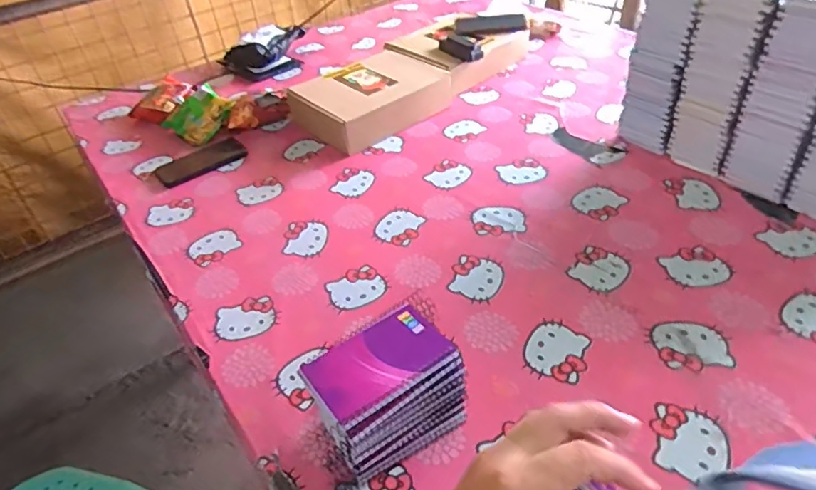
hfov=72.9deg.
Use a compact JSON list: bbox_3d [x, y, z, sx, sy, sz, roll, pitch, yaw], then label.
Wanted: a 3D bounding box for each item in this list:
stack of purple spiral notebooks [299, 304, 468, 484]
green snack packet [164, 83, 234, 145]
[{"bbox_3d":[-0.019,0.154,0.560,0.140,0.120,0.096,-24,43,-19],"label":"stack of purple spiral notebooks"},{"bbox_3d":[-0.424,-0.264,1.116,0.121,0.027,0.113,32,87,22],"label":"green snack packet"}]

